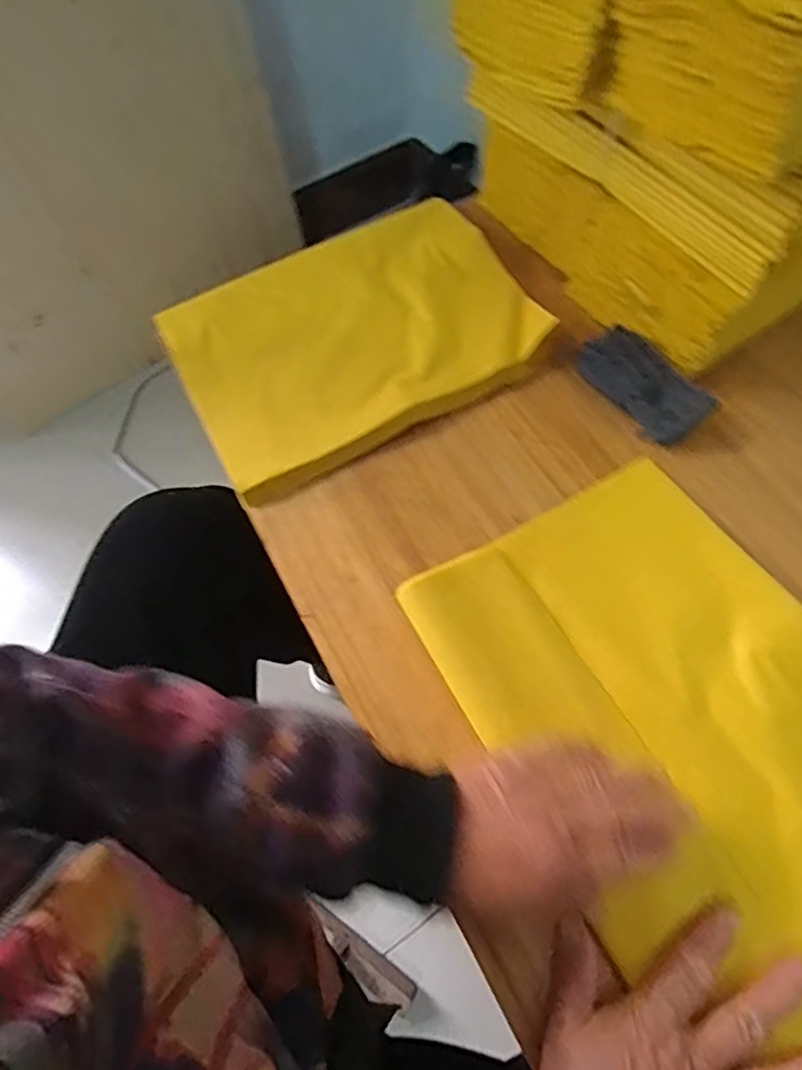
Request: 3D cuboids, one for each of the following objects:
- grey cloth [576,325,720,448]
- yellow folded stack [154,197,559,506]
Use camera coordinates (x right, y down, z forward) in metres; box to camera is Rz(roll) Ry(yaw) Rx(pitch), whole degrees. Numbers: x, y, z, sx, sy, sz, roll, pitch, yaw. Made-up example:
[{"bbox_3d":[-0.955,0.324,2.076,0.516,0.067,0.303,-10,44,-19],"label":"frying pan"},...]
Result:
[{"bbox_3d":[0.190,-0.119,0.489,0.055,0.014,0.105,-46,69,7],"label":"grey cloth"},{"bbox_3d":[-0.044,-0.176,0.537,0.287,0.027,0.218,-28,66,-9],"label":"yellow folded stack"}]

